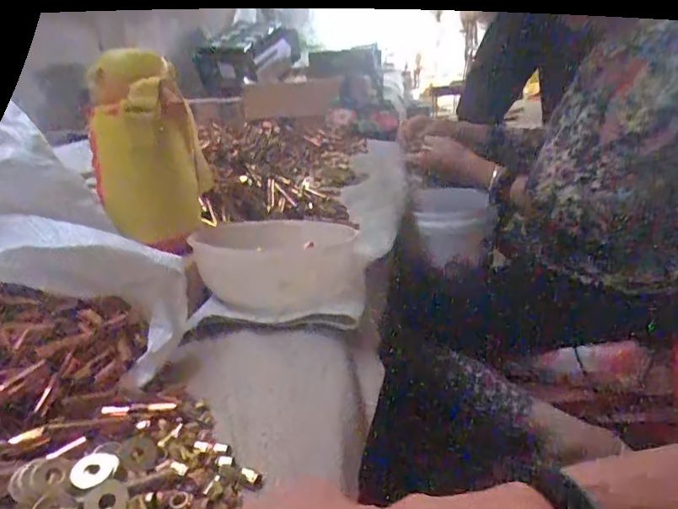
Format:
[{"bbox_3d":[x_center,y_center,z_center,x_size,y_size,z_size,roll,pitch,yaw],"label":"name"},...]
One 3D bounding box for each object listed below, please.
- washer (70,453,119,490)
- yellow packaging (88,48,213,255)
[{"bbox_3d":[-0.131,0.115,0.281,0.022,0.004,0.021,8,34,-5],"label":"washer"},{"bbox_3d":[-0.170,-0.087,0.474,0.091,0.175,0.066,-11,24,-13],"label":"yellow packaging"}]

